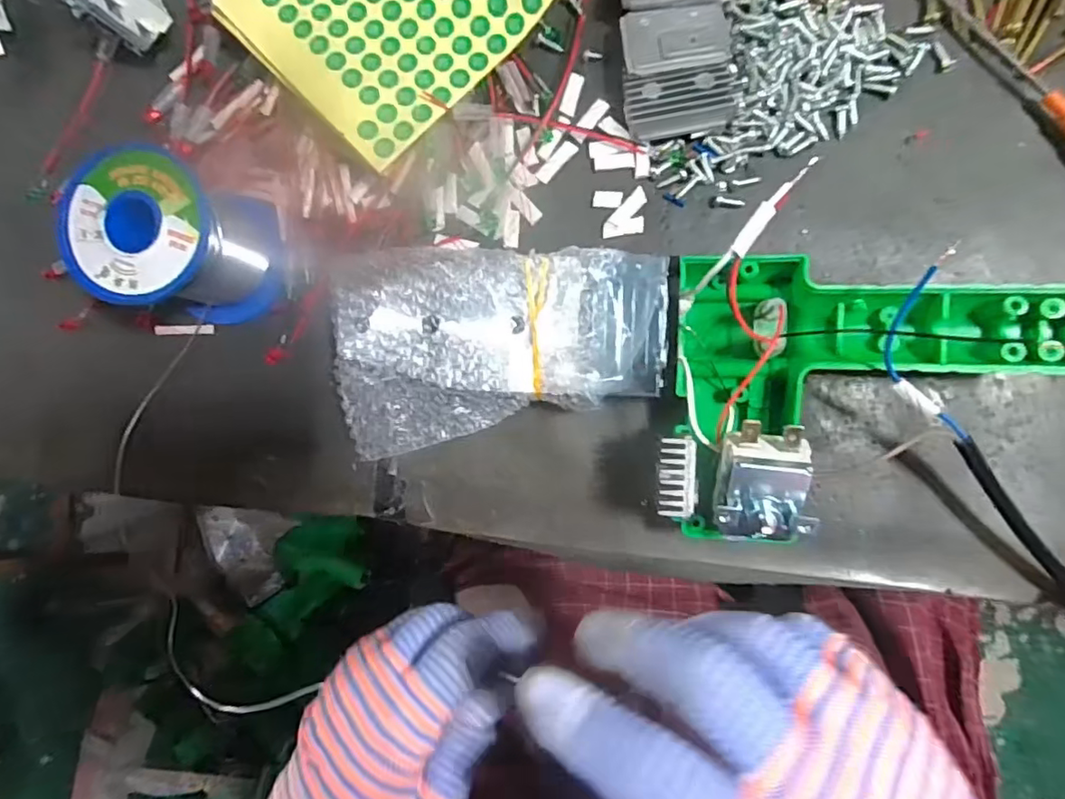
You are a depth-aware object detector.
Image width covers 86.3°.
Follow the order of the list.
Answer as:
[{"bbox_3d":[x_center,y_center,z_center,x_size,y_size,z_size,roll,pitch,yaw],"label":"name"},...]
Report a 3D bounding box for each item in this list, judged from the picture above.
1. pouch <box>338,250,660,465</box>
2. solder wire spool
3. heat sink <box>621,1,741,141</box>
[{"bbox_3d":[-0.019,-0.023,0.255,0.150,0.038,0.090,-3,90,7],"label":"pouch"},{"bbox_3d":[-0.161,-0.072,0.260,0.063,0.063,0.063,11,92,7],"label":"solder wire spool"},{"bbox_3d":[0.065,-0.148,0.256,0.048,0.013,0.054,-7,90,7],"label":"heat sink"}]

